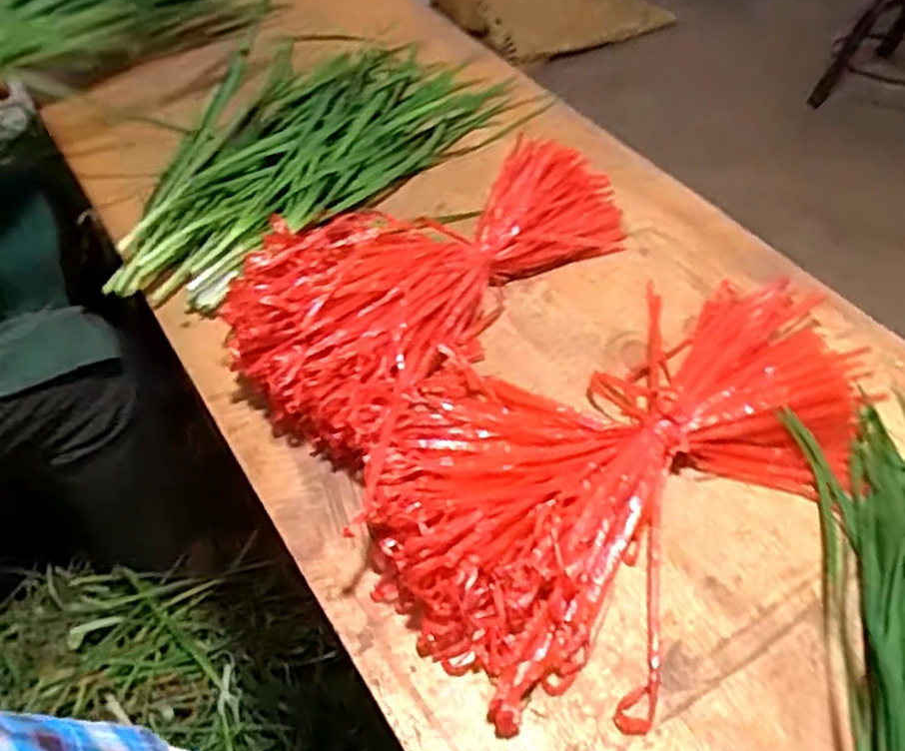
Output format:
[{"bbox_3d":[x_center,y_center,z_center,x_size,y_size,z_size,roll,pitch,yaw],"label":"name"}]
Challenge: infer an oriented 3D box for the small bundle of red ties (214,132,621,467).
[{"bbox_3d":[-0.026,-0.090,0.584,0.195,0.074,0.331,32,58,24],"label":"small bundle of red ties"}]

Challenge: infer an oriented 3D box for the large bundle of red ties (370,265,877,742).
[{"bbox_3d":[0.123,0.038,0.483,0.375,0.053,0.231,-36,59,-25],"label":"large bundle of red ties"}]

